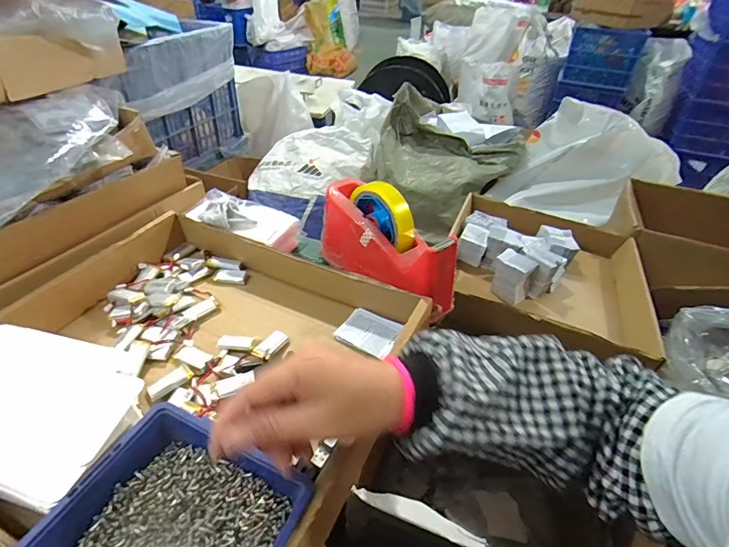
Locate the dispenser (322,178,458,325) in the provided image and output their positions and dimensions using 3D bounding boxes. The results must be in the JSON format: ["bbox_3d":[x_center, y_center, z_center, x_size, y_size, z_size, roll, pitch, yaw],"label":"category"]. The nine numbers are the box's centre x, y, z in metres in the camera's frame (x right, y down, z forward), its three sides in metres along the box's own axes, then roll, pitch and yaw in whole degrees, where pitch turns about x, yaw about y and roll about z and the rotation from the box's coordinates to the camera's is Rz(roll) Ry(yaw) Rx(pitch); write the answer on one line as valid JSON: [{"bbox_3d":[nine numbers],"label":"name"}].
[{"bbox_3d":[0.025,-0.041,0.498,0.060,0.108,0.200,-28,48,-33],"label":"dispenser"}]

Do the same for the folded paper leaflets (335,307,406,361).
[{"bbox_3d":[0.006,0.064,0.466,0.066,0.009,0.054,18,41,17],"label":"folded paper leaflets"}]

